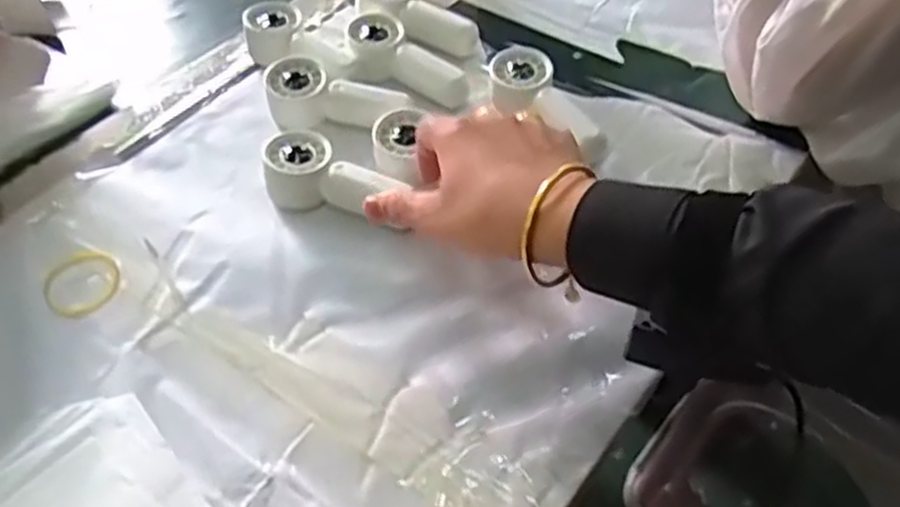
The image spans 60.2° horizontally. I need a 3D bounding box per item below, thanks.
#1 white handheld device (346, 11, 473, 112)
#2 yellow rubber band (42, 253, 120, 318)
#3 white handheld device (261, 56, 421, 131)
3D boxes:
[{"bbox_3d":[-0.037,-0.149,0.606,0.058,0.034,0.113,-30,55,-23],"label":"white handheld device"},{"bbox_3d":[-0.232,0.019,0.489,0.045,0.005,0.049,-1,49,1],"label":"yellow rubber band"},{"bbox_3d":[-0.084,-0.110,0.574,0.103,0.035,0.044,20,52,18],"label":"white handheld device"}]

